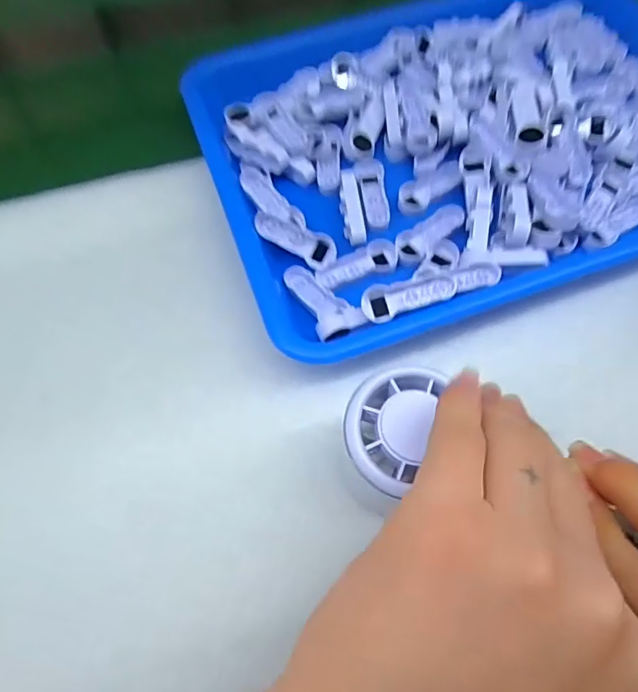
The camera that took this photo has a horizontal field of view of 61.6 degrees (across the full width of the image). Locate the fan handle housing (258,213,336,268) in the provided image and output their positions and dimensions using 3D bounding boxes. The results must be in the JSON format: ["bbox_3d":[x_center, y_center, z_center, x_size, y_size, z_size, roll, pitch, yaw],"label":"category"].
[{"bbox_3d":[-0.014,-0.064,0.318,0.051,0.011,0.017,25,67,-5],"label":"fan handle housing"}]

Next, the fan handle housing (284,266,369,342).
[{"bbox_3d":[0.001,-0.025,0.305,0.025,0.015,0.057,-32,53,-14],"label":"fan handle housing"}]

